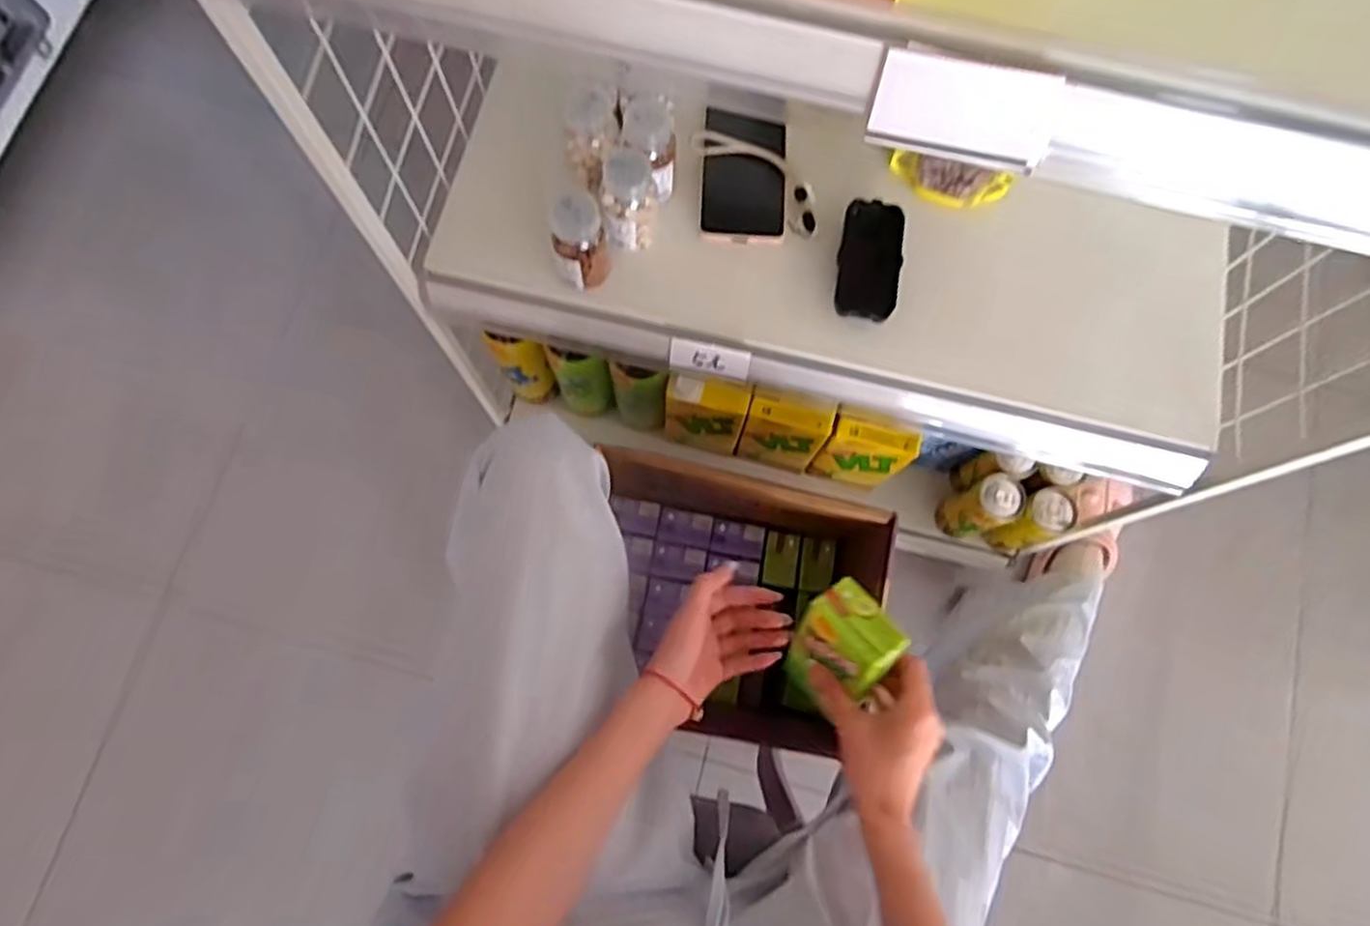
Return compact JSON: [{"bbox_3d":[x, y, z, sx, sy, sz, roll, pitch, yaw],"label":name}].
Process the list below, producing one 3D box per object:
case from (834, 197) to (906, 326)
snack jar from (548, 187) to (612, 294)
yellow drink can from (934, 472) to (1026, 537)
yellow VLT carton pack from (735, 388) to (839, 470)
[{"bbox_3d":[0.160,-0.176,0.639,0.051,0.010,0.109,11,77,1],"label":"case"},{"bbox_3d":[-0.085,-0.179,0.606,0.045,0.082,0.043,4,77,-1],"label":"snack jar"},{"bbox_3d":[0.360,0.053,0.912,0.058,0.125,0.058,-29,79,-8],"label":"yellow drink can"},{"bbox_3d":[0.118,-0.041,0.894,0.095,0.187,0.048,12,77,1],"label":"yellow VLT carton pack"}]

